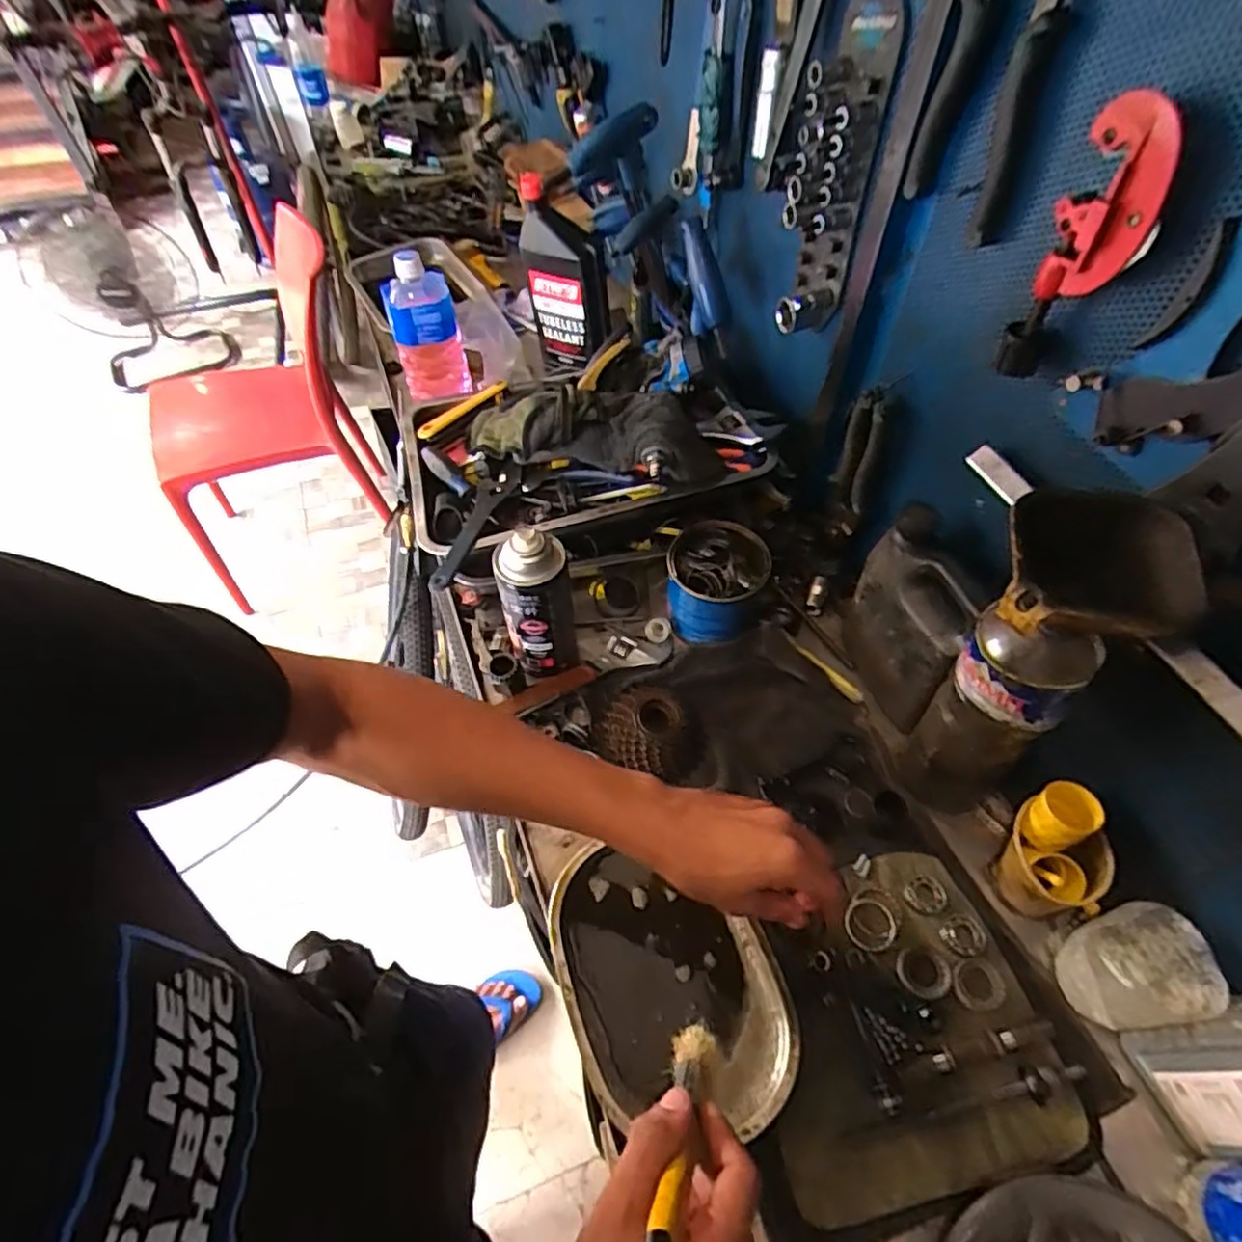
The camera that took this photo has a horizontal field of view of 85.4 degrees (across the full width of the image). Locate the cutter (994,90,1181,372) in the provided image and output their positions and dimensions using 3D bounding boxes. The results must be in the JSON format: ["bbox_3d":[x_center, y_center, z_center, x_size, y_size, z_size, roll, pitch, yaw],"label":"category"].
[{"bbox_3d":[0.268,-0.209,0.390,0.020,0.148,0.051,-38,62,-24],"label":"cutter"}]

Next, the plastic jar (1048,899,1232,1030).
[{"bbox_3d":[0.363,0.250,0.482,0.063,0.083,0.071,-16,55,-10],"label":"plastic jar"}]

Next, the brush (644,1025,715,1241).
[{"bbox_3d":[0.032,0.283,0.364,0.025,0.167,0.020,13,98,10],"label":"brush"}]

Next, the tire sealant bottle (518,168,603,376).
[{"bbox_3d":[-0.069,-0.452,0.906,0.114,0.259,0.069,23,57,17],"label":"tire sealant bottle"}]

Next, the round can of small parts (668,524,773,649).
[{"bbox_3d":[0.098,-0.038,0.701,0.097,0.098,0.093,0,54,1],"label":"round can of small parts"}]

